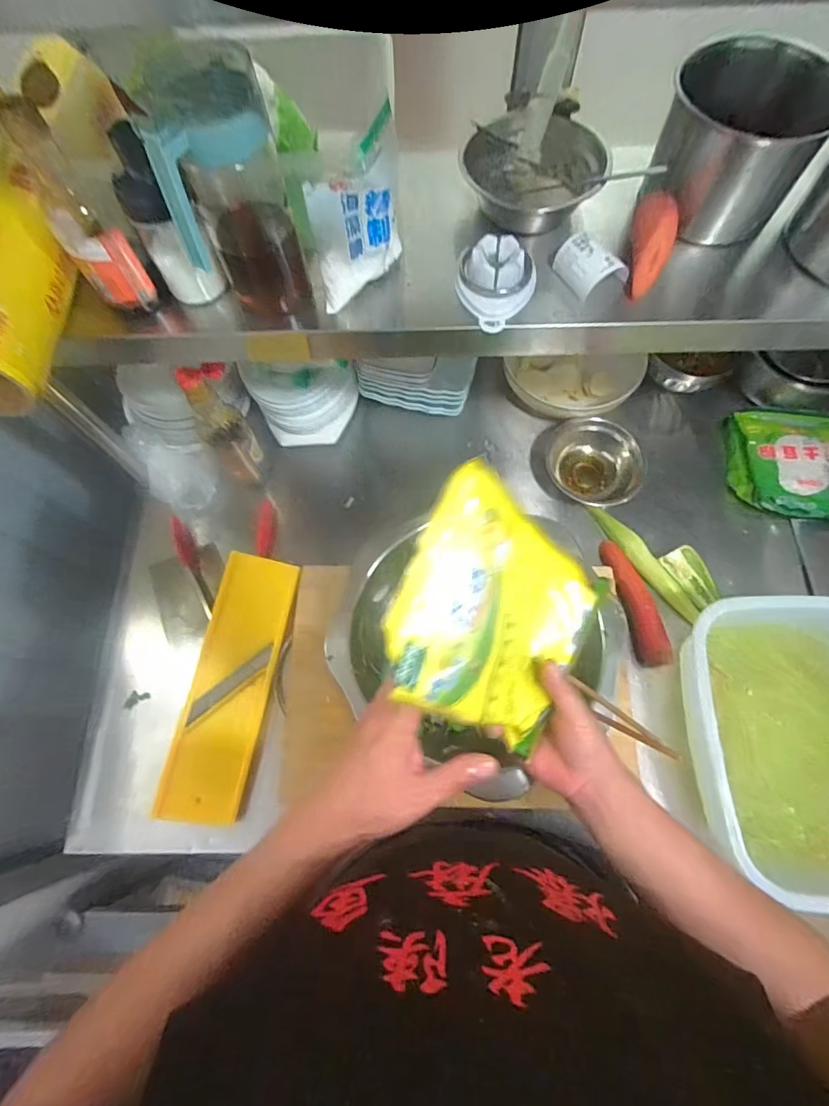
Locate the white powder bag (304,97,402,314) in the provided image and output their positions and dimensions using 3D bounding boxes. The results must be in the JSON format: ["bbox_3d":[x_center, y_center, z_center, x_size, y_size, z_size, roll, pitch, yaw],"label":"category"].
[{"bbox_3d":[-0.051,-0.295,0.434,0.091,0.120,0.032,-39,74,-12],"label":"white powder bag"}]

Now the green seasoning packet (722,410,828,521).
[{"bbox_3d":[0.588,-0.139,0.763,0.176,0.053,0.185,7,70,4],"label":"green seasoning packet"}]

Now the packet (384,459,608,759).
[{"bbox_3d":[0.068,0.051,0.368,0.028,0.208,0.161,5,66,46],"label":"packet"}]

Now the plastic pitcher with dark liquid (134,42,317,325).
[{"bbox_3d":[-0.157,-0.305,0.433,0.089,0.206,0.114,-17,70,-4],"label":"plastic pitcher with dark liquid"}]

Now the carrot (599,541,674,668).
[{"bbox_3d":[0.314,0.068,0.687,0.036,0.034,0.186,-14,70,-3],"label":"carrot"}]

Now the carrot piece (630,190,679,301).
[{"bbox_3d":[0.235,-0.303,0.478,0.034,0.032,0.097,7,97,4],"label":"carrot piece"}]

